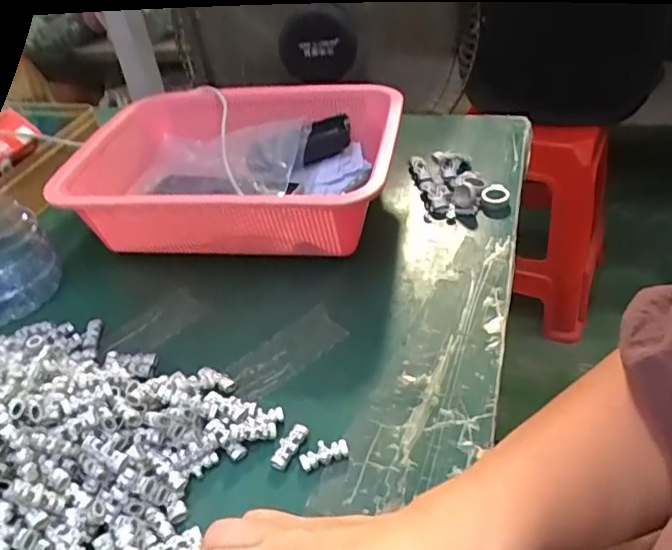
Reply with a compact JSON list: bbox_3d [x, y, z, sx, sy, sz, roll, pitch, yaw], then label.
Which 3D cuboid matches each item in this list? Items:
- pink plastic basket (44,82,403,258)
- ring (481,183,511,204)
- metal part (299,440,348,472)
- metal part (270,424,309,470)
[{"bbox_3d":[-0.094,-0.099,0.570,0.283,0.094,0.211,3,39,14],"label":"pink plastic basket"},{"bbox_3d":[0.153,-0.078,0.559,0.025,0.005,0.024,-6,55,9],"label":"ring"},{"bbox_3d":[-0.008,0.110,0.360,0.030,0.007,0.014,-18,39,-14],"label":"metal part"},{"bbox_3d":[-0.029,0.107,0.366,0.012,0.006,0.030,19,45,30],"label":"metal part"}]

